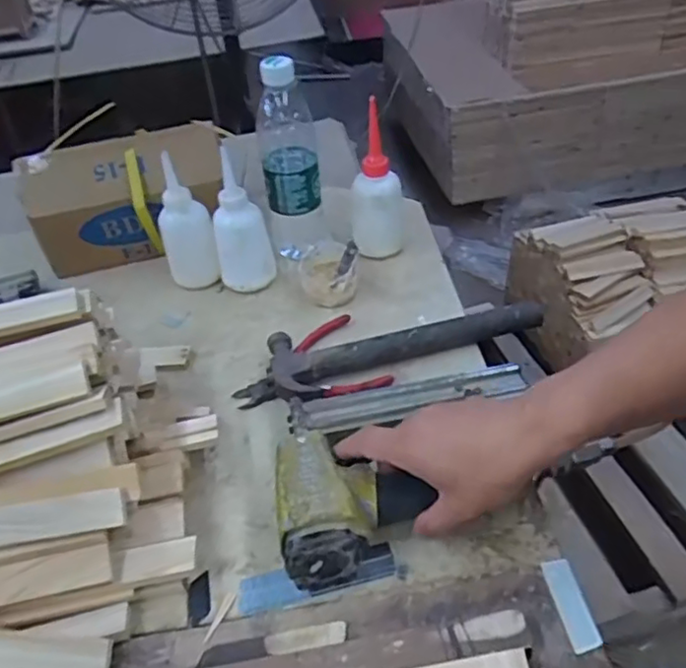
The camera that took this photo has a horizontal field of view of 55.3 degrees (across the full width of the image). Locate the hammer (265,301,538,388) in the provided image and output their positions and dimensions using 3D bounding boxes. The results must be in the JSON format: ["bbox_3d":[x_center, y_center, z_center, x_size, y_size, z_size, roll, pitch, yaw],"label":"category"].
[{"bbox_3d":[0.060,0.002,0.654,0.262,0.035,0.079,-16,42,-9],"label":"hammer"}]

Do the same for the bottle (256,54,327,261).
[{"bbox_3d":[-0.062,-0.195,0.745,0.068,0.228,0.068,-10,39,-1],"label":"bottle"}]

